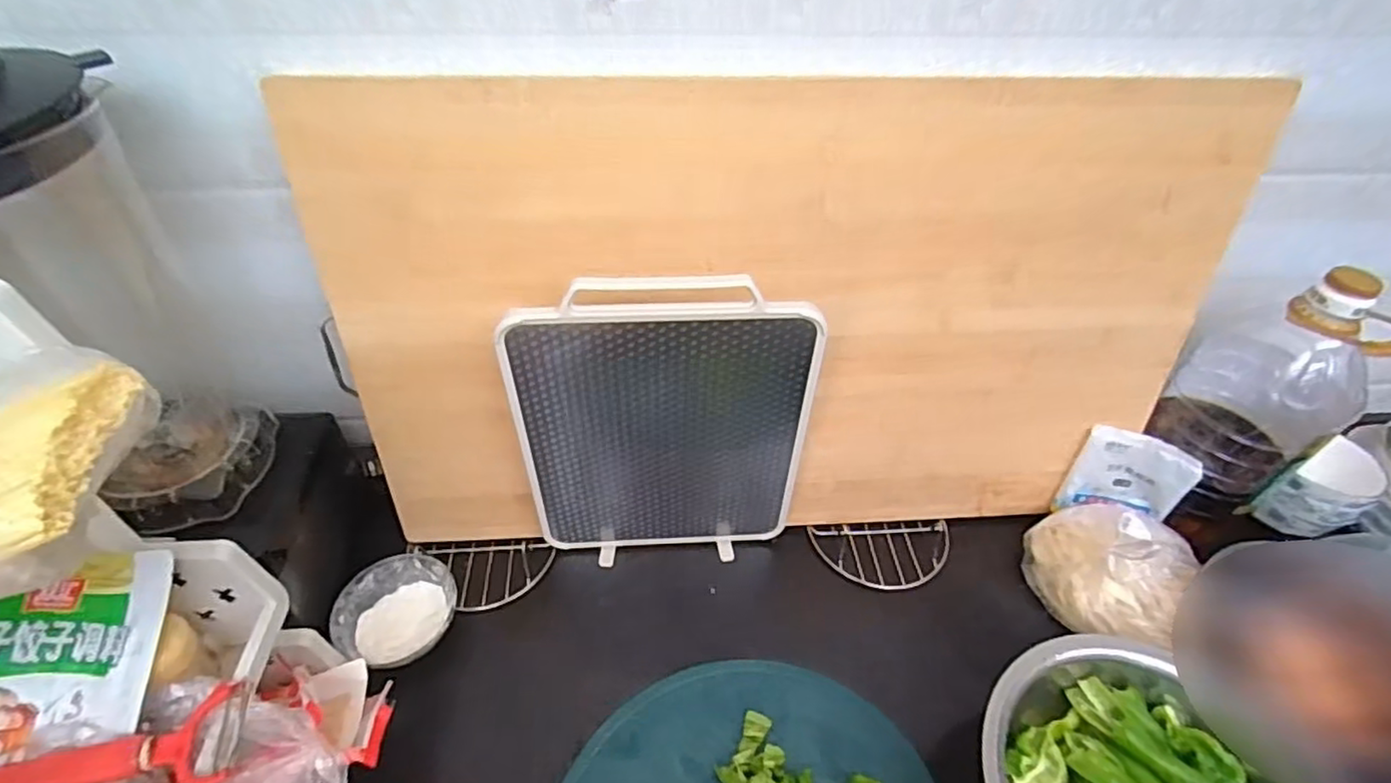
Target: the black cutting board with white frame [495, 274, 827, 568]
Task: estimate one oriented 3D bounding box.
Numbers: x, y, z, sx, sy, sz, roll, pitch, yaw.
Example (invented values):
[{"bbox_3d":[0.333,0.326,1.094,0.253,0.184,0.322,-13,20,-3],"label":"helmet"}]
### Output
[{"bbox_3d":[-0.029,0.049,0.652,0.282,0.383,0.019,-2,46,-4],"label":"black cutting board with white frame"}]

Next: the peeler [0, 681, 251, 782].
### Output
[{"bbox_3d":[-0.383,0.234,0.416,0.163,0.022,0.059,-4,49,-8],"label":"peeler"}]

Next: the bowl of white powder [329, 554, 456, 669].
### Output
[{"bbox_3d":[-0.316,0.241,0.686,0.113,0.057,0.115,2,49,-3],"label":"bowl of white powder"}]

